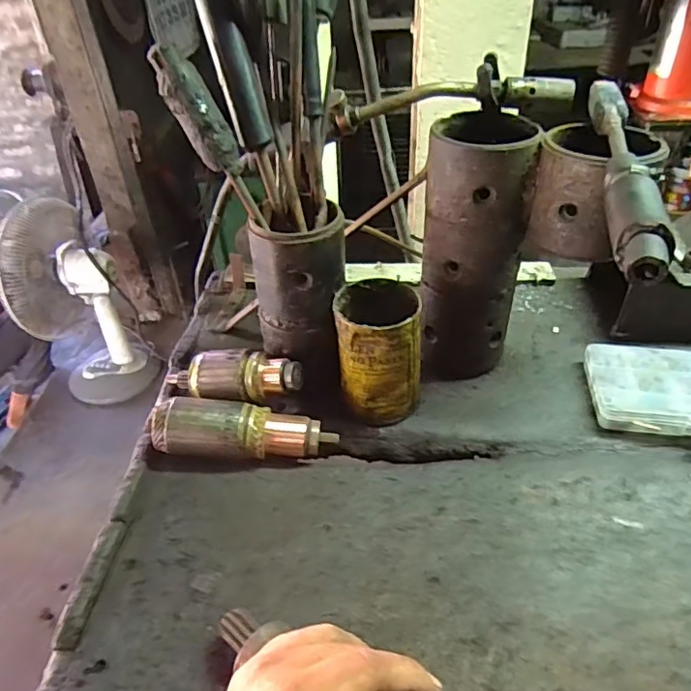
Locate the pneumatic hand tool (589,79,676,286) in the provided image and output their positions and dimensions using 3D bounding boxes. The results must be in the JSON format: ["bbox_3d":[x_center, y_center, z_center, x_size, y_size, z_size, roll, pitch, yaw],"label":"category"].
[{"bbox_3d":[0.183,-0.124,0.374,0.027,0.033,0.260,6,39,12],"label":"pneumatic hand tool"}]

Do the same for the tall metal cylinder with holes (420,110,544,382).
[{"bbox_3d":[0.116,-0.079,0.524,0.088,0.235,0.087,6,39,12],"label":"tall metal cylinder with holes"}]

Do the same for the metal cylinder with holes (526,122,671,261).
[{"bbox_3d":[0.195,-0.126,0.442,0.081,0.086,0.081,30,49,35],"label":"metal cylinder with holes"}]

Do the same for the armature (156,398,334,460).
[{"bbox_3d":[-0.087,0.074,0.483,0.153,0.041,0.045,1,38,6],"label":"armature"}]

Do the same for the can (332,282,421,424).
[{"bbox_3d":[0.032,0.009,0.513,0.071,0.133,0.070,-1,38,4],"label":"can"}]

